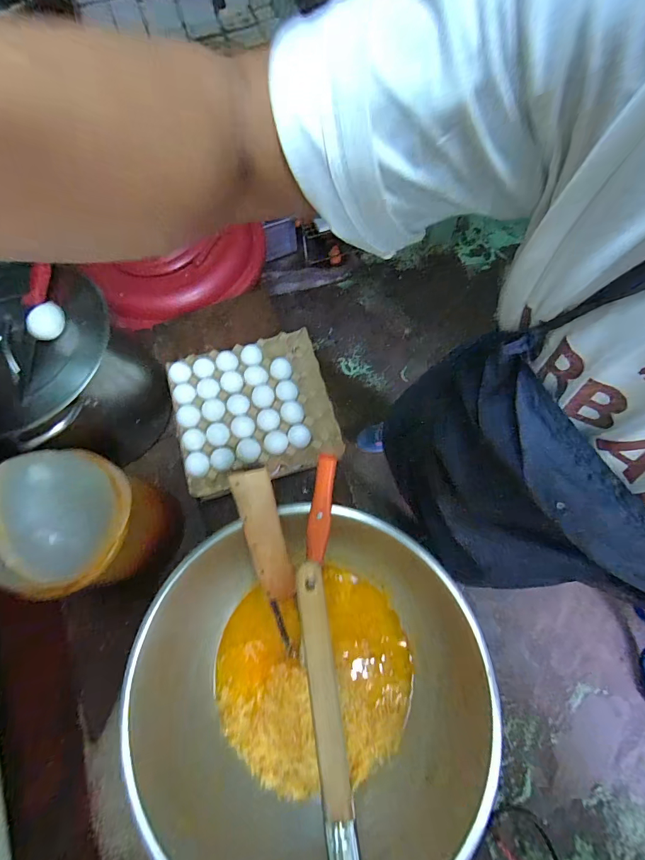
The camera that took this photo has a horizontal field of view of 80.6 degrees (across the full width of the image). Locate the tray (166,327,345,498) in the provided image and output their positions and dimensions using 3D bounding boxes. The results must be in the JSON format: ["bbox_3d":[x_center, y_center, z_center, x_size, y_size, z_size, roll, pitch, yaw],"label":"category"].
[{"bbox_3d":[-0.135,-0.051,0.750,0.290,0.059,0.288,-15,70,-4],"label":"tray"}]

